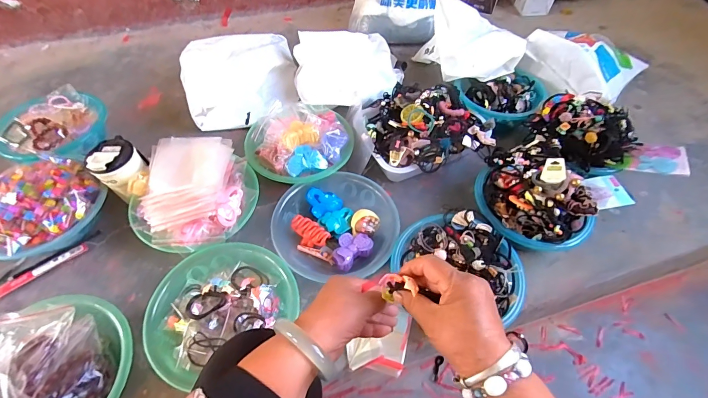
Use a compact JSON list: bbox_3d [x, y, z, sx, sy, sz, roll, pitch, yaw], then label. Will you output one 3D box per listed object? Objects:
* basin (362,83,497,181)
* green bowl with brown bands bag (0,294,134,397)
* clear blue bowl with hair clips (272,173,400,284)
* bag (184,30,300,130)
[{"bbox_3d":[0.171,-0.152,0.804,0.275,0.131,0.206,-4,55,-3],"label":"basin"},{"bbox_3d":[-0.454,0.272,0.531,0.230,0.103,0.229,0,54,0],"label":"green bowl with brown bands bag"},{"bbox_3d":[-0.037,0.056,0.704,0.236,0.076,0.217,-13,56,-10],"label":"clear blue bowl with hair clips"},{"bbox_3d":[-0.304,-0.323,0.941,0.285,0.098,0.315,-4,55,-3],"label":"bag"}]

